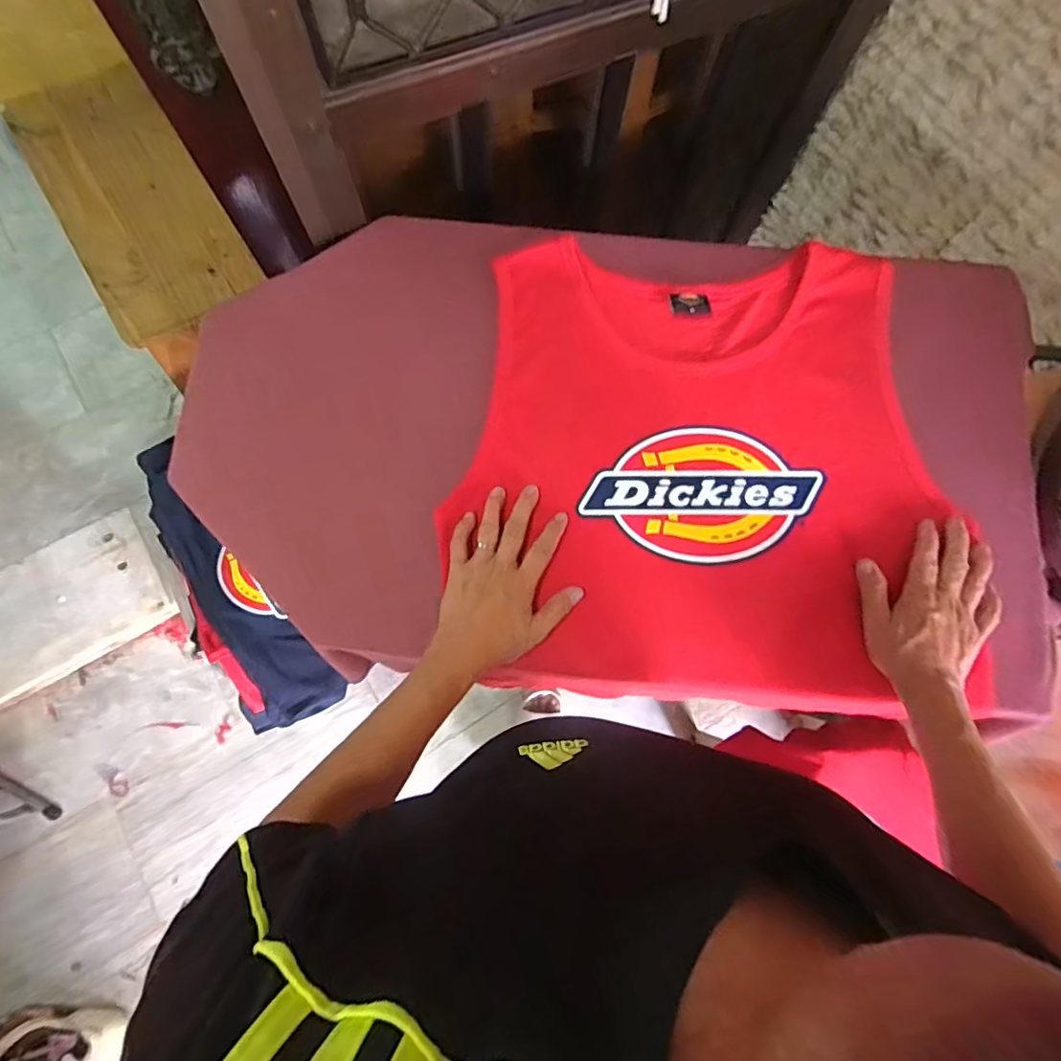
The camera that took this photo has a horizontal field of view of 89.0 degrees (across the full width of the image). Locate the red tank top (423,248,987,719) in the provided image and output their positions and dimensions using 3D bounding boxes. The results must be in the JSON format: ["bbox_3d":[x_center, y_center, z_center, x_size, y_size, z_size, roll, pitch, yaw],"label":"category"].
[{"bbox_3d":[0.154,-0.064,0.529,0.440,0.070,0.434,4,74,0],"label":"red tank top"}]

